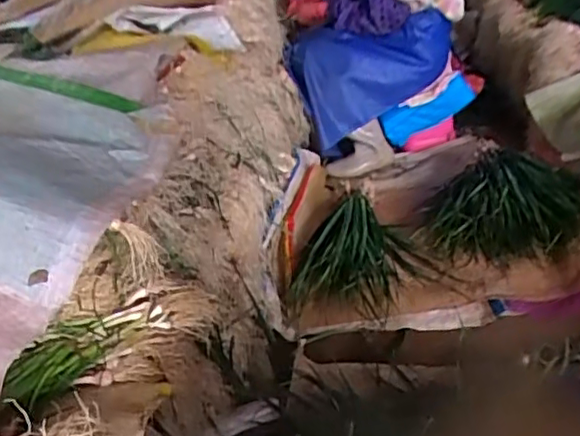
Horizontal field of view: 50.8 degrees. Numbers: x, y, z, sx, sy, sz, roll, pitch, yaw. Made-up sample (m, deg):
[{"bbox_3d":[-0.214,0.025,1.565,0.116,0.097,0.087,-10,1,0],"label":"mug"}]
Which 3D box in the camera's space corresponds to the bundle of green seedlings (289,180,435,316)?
[{"bbox_3d":[0.207,0.048,1.535,0.287,0.084,0.618,3,31,17],"label":"bundle of green seedlings"}]

